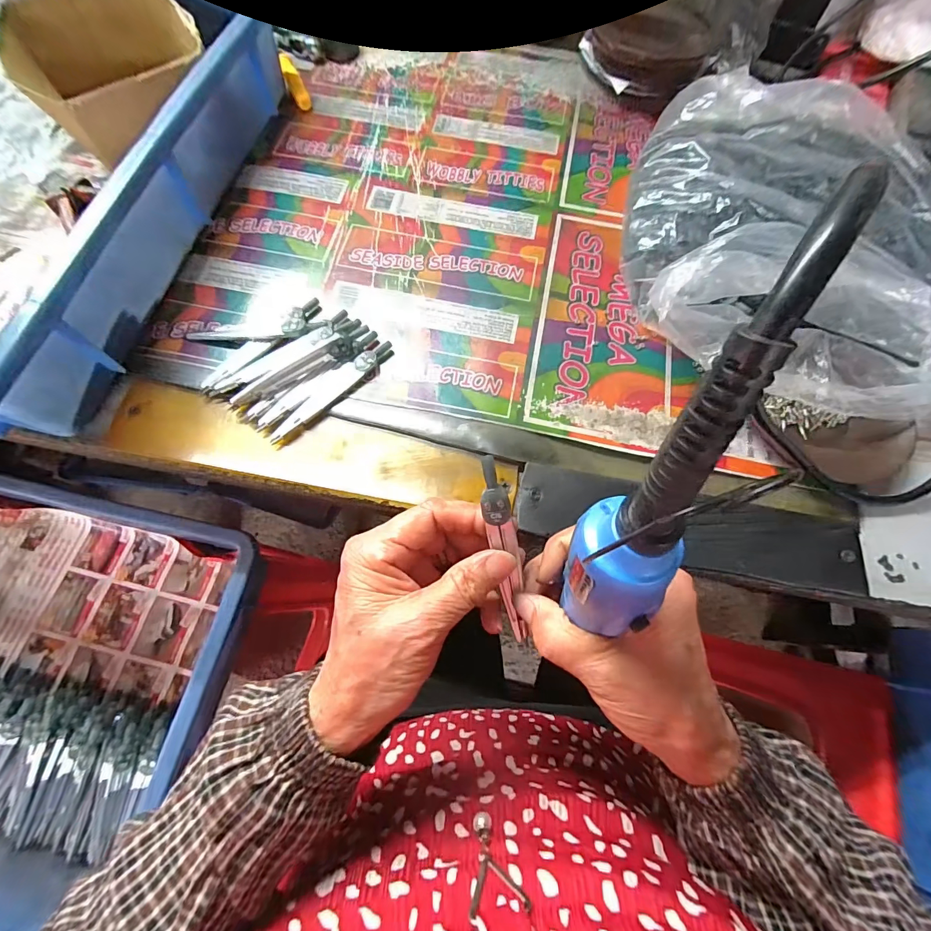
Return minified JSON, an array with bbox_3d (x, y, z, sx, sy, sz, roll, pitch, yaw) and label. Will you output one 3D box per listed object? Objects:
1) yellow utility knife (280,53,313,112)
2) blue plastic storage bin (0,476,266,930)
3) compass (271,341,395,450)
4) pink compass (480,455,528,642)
[{"bbox_3d":[-0.174,-0.392,0.415,0.017,0.013,0.078,-21,73,-10],"label":"yellow utility knife"},{"bbox_3d":[-0.420,0.165,0.349,0.423,0.082,0.288,14,70,2],"label":"blue plastic storage bin"},{"bbox_3d":[-0.096,-0.054,0.300,0.016,0.011,0.110,41,74,11],"label":"compass"},{"bbox_3d":[0.020,0.045,0.209,0.012,0.008,0.103,-12,107,-7],"label":"pink compass"}]

